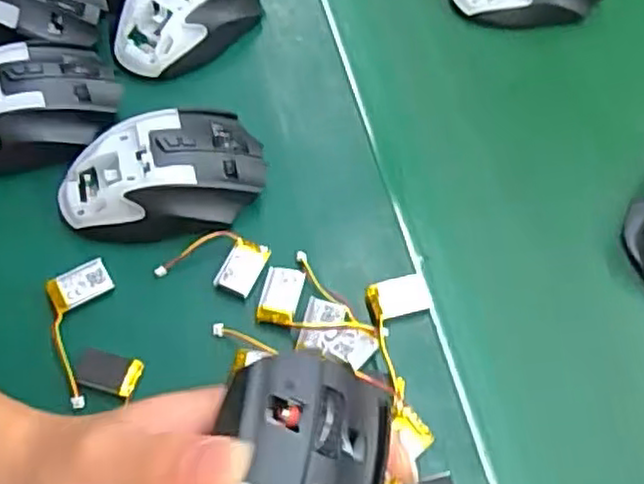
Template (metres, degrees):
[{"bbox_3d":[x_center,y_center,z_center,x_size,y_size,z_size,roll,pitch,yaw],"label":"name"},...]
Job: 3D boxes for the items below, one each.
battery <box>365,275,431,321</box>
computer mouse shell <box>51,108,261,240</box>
[{"bbox_3d":[0.042,0.032,0.382,0.035,0.010,0.021,-12,62,-10],"label":"battery"},{"bbox_3d":[-0.092,-0.040,0.398,0.115,0.036,0.069,-11,62,-10],"label":"computer mouse shell"}]

